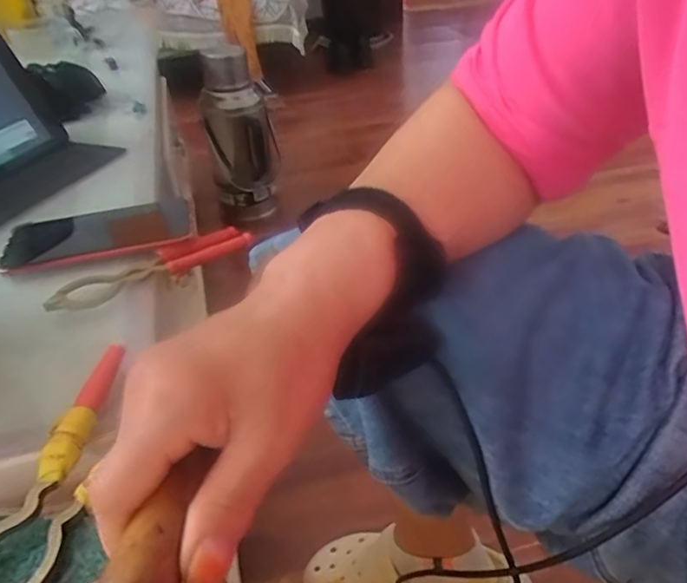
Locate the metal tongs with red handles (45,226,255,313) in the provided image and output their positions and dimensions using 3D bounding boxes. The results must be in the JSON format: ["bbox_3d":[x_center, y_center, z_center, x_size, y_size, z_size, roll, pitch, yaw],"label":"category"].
[{"bbox_3d":[-0.153,-0.021,0.457,0.165,0.021,0.035,-31,44,-29],"label":"metal tongs with red handles"}]

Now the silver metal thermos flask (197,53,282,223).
[{"bbox_3d":[-0.260,-0.385,1.448,0.173,0.393,0.162,-8,38,-5],"label":"silver metal thermos flask"}]

